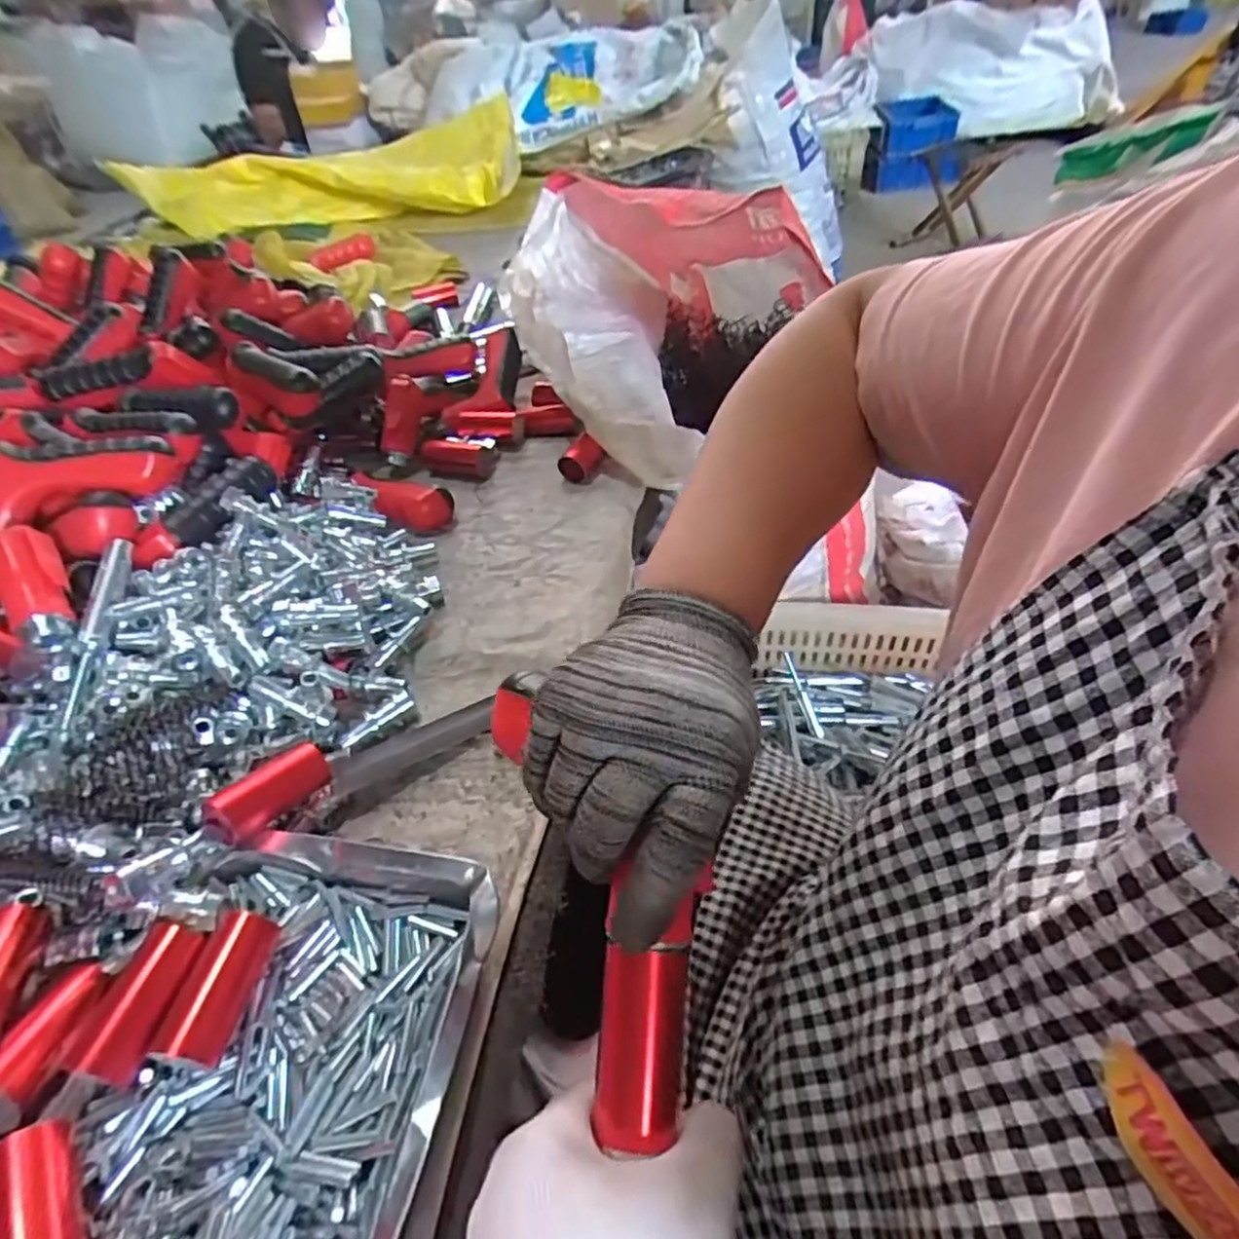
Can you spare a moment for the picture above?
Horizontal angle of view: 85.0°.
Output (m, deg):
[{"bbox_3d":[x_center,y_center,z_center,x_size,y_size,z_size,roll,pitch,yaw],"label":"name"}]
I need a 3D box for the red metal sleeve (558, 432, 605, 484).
[{"bbox_3d":[-0.035,-0.145,0.621,0.025,0.031,0.040,26,54,28],"label":"red metal sleeve"}]

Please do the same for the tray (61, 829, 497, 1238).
[{"bbox_3d":[-0.151,0.220,0.279,0.153,0.029,0.255,2,46,9],"label":"tray"}]

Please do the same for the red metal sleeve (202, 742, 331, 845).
[{"bbox_3d":[-0.194,0.094,0.376,0.021,0.027,0.064,26,40,28],"label":"red metal sleeve"}]

